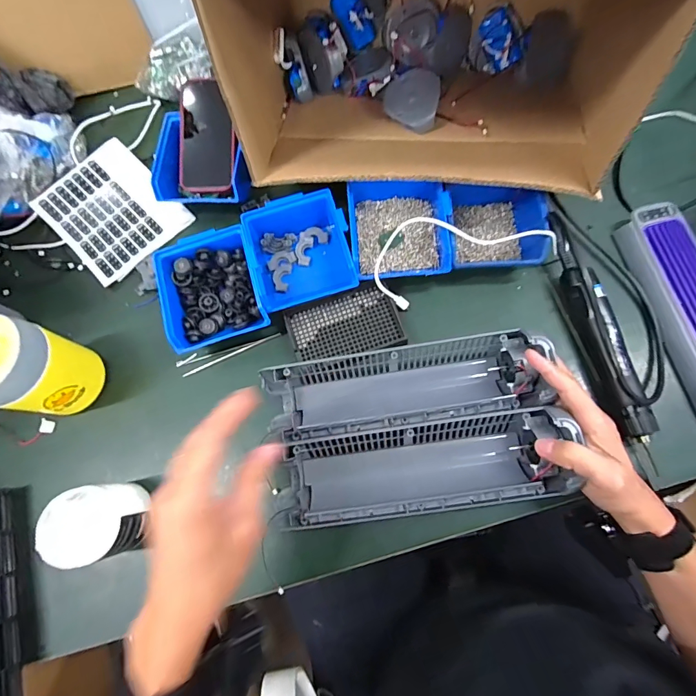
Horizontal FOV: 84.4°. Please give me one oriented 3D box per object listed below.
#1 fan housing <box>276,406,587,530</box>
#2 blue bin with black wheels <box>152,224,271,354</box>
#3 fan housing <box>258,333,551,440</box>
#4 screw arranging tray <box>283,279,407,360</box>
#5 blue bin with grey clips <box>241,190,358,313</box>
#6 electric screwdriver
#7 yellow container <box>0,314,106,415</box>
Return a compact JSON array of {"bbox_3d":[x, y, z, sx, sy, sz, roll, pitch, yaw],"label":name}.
[{"bbox_3d":[0.071,0.126,0.404,0.292,0.070,0.088,-10,74,4],"label":"fan housing"},{"bbox_3d":[-0.165,-0.068,0.482,0.118,0.067,0.135,-20,73,-2],"label":"blue bin with black wheels"},{"bbox_3d":[0.056,0.044,0.429,0.296,0.069,0.096,-8,74,6],"label":"fan housing"},{"bbox_3d":[-0.005,-0.027,0.474,0.132,0.023,0.084,-19,73,-1],"label":"screw arranging tray"},{"bbox_3d":[-0.058,-0.117,0.483,0.121,0.062,0.133,-17,73,-1],"label":"blue bin with grey clips"},{"bbox_3d":[0.296,0.013,0.435,0.032,0.046,0.221,-13,73,1],"label":"electric screwdriver"},{"bbox_3d":[-0.351,0.025,0.435,0.078,0.135,0.091,4,74,6],"label":"yellow container"}]

